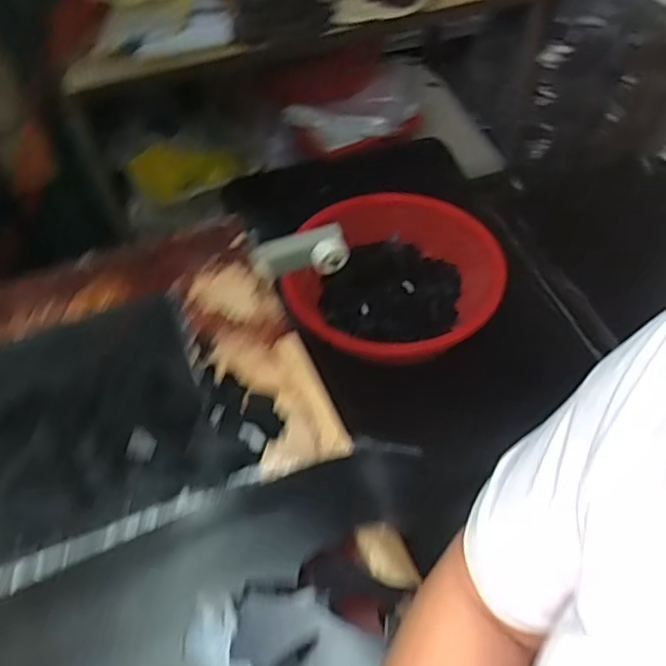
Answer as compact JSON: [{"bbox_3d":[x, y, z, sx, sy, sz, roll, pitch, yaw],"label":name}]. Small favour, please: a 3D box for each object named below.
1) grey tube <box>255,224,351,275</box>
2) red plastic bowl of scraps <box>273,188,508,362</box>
[{"bbox_3d":[-0.042,-0.096,0.837,0.122,0.048,0.038,-17,51,-11],"label":"grey tube"},{"bbox_3d":[0.113,-0.069,1.233,0.359,0.202,0.352,-2,50,2],"label":"red plastic bowl of scraps"}]

